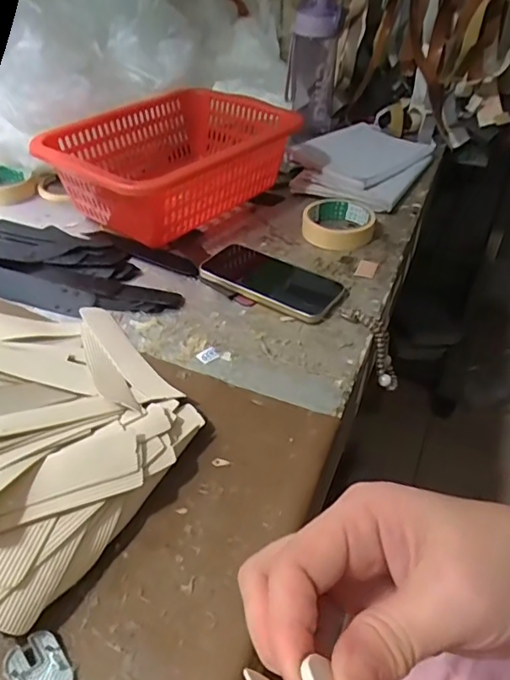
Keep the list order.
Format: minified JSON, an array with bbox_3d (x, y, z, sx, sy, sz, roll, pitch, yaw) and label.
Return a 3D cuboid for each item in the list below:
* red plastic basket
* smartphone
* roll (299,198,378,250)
[{"bbox_3d":[-0.110,-0.236,0.724,0.216,0.109,0.306,30,49,29],"label":"red plastic basket"},{"bbox_3d":[0.017,-0.068,0.600,0.164,0.014,0.082,24,46,24],"label":"smartphone"},{"bbox_3d":[0.111,-0.157,0.700,0.091,0.027,0.106,9,42,10],"label":"roll"}]

